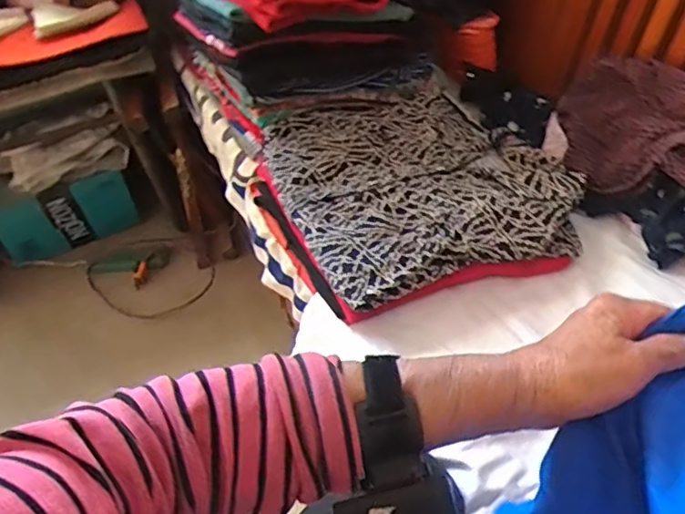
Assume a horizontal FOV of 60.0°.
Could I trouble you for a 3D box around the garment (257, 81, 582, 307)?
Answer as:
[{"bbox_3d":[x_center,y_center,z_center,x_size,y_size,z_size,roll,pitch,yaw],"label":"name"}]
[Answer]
[{"bbox_3d":[0.094,-0.104,0.750,0.334,0.049,0.347,-18,45,-10],"label":"garment"}]

